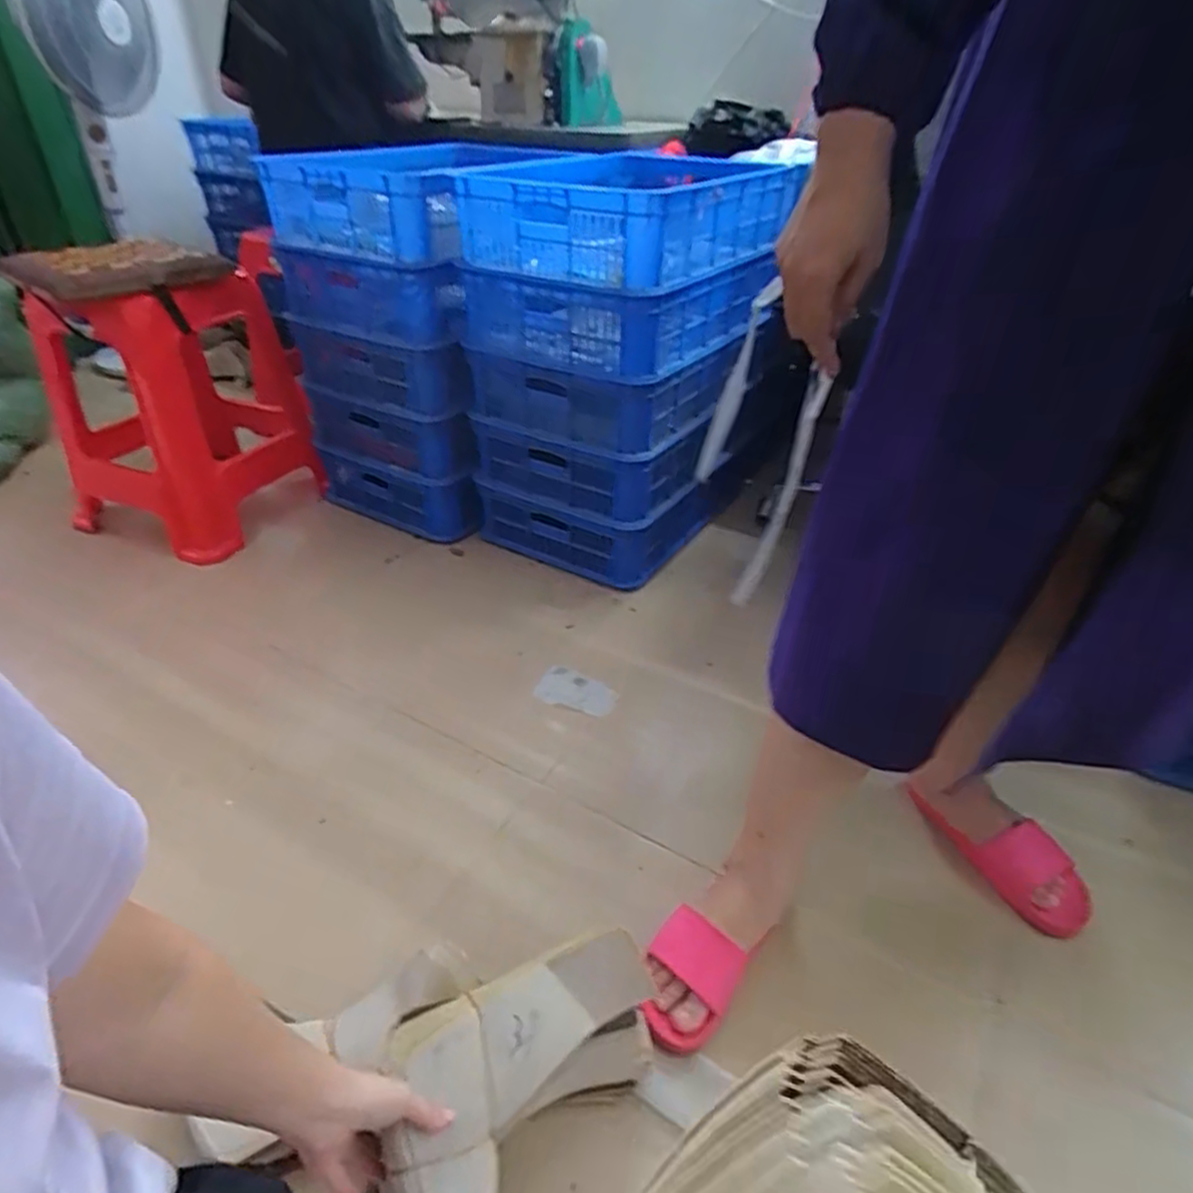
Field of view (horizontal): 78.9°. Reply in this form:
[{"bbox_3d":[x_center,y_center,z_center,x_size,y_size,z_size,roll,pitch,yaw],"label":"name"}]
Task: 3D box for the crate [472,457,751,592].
[{"bbox_3d":[0.057,-0.216,1.594,0.368,0.141,0.513,24,41,28],"label":"crate"}]

